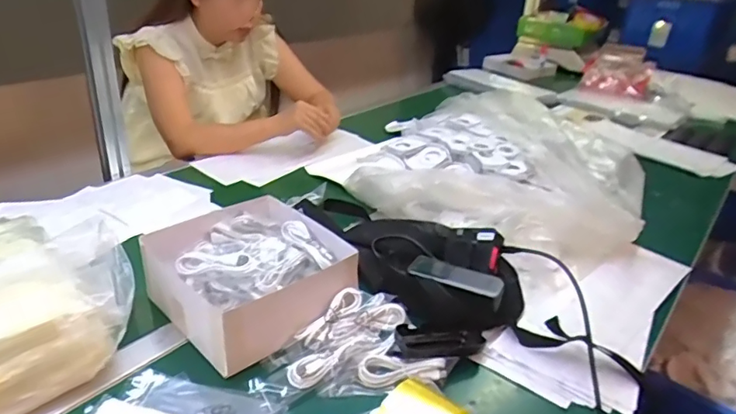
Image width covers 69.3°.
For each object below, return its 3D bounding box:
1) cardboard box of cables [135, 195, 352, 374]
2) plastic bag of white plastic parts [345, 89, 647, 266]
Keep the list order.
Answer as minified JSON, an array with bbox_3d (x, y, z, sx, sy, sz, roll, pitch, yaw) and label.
[{"bbox_3d":[-0.154,0.087,0.700,0.211,0.087,0.223,-21,36,-39],"label":"cardboard box of cables"},{"bbox_3d":[0.266,-0.105,1.101,0.561,0.117,0.615,17,30,23],"label":"plastic bag of white plastic parts"}]

